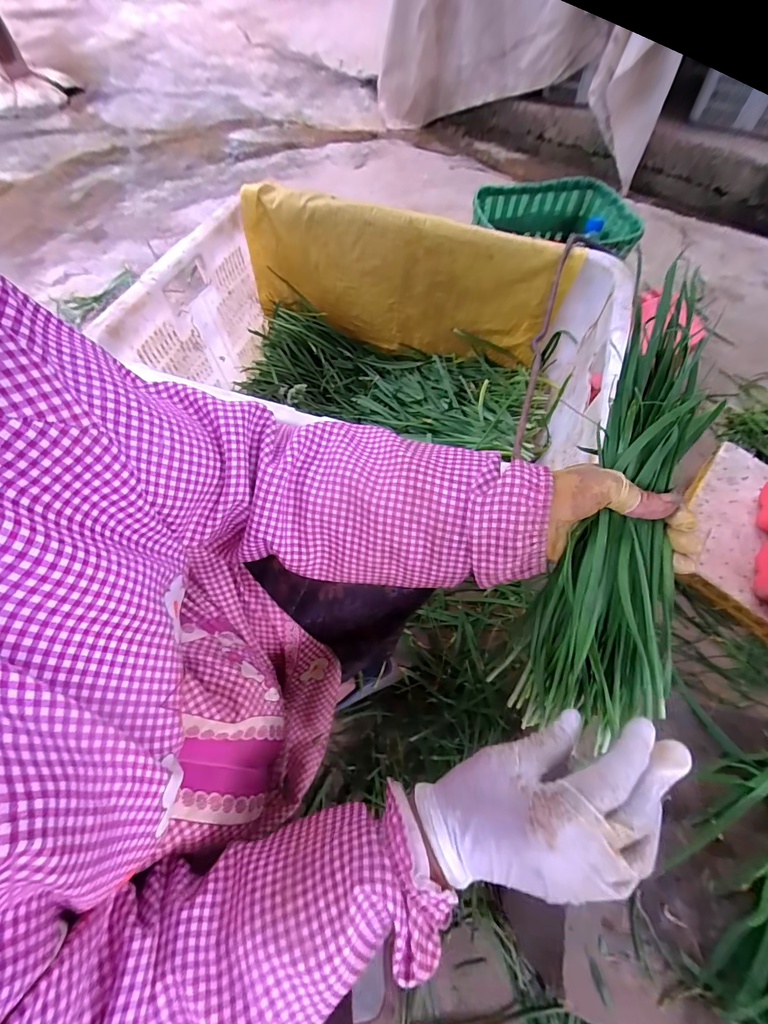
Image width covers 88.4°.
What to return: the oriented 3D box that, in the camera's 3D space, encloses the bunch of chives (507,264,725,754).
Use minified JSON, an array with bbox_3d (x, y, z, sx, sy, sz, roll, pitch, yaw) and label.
[{"bbox_3d":[0.178,0.019,0.297,0.089,0.055,0.332,13,96,9],"label":"bunch of chives"}]

